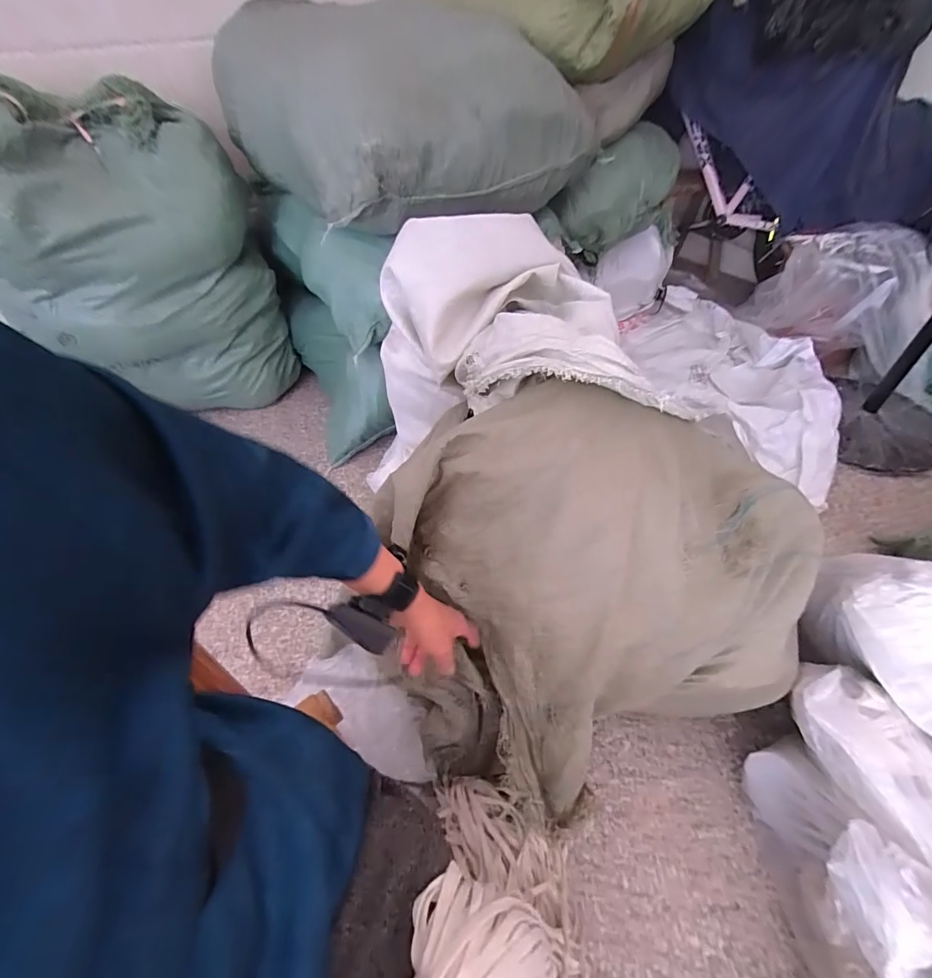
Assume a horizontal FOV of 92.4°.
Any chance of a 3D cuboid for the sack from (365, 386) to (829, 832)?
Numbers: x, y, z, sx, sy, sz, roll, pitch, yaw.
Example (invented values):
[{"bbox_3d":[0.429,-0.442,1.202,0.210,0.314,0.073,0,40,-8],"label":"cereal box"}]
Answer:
[{"bbox_3d":[0.193,0.118,0.613,0.564,0.361,0.403,-20,53,-16],"label":"sack"}]

